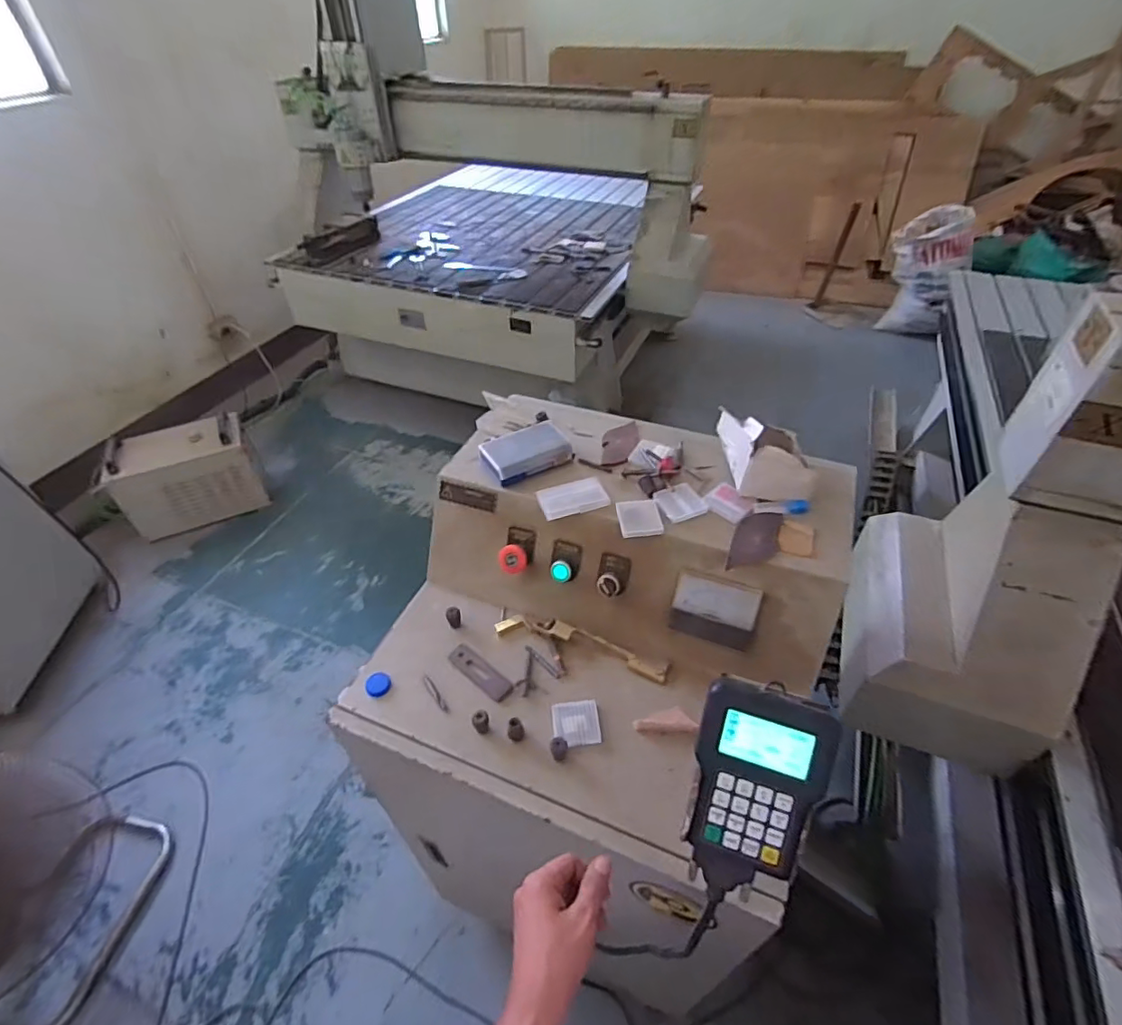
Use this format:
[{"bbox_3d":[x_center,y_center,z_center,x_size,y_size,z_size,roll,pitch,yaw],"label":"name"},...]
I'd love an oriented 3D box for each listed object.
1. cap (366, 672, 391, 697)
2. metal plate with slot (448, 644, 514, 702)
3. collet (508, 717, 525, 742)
[{"bbox_3d":[-0.232,0.218,0.703,0.030,0.012,0.028,0,44,0],"label":"cap"},{"bbox_3d":[-0.104,0.205,0.712,0.098,0.004,0.030,30,52,28],"label":"metal plate with slot"},{"bbox_3d":[-0.053,0.254,0.650,0.019,0.023,0.020,-1,46,1],"label":"collet"}]

